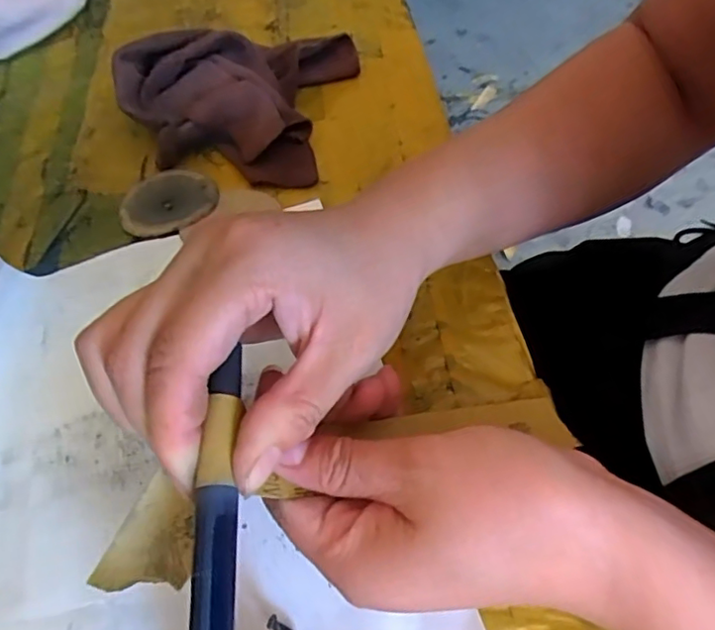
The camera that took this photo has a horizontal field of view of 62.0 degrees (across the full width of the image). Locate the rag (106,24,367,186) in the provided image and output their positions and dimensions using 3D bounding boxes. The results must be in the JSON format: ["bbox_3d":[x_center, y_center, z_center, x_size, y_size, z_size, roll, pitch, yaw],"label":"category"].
[{"bbox_3d":[-0.082,-0.157,0.400,0.139,0.043,0.136,10,57,9],"label":"rag"}]

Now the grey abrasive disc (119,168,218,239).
[{"bbox_3d":[-0.116,-0.070,0.363,0.057,0.007,0.056,-1,56,2],"label":"grey abrasive disc"}]

